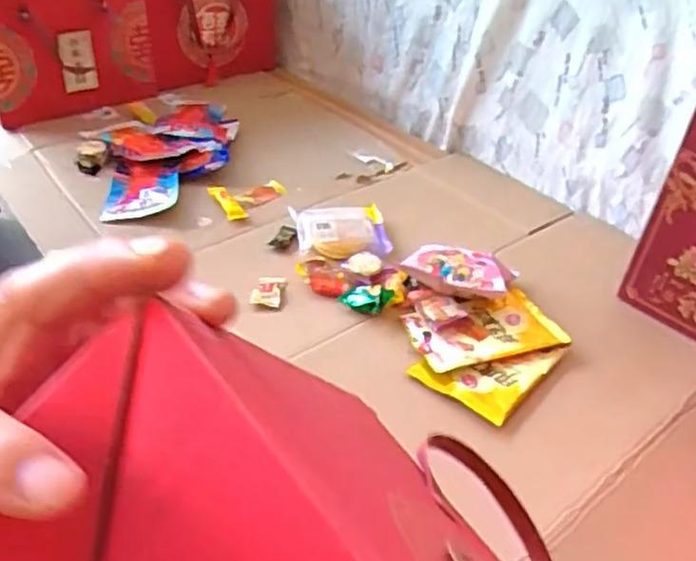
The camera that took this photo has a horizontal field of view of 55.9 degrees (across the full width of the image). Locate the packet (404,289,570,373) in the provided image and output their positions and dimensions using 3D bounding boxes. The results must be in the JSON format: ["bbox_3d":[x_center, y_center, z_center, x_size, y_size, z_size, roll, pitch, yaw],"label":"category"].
[{"bbox_3d":[0.146,0.049,0.697,0.154,0.019,0.093,-8,39,-18],"label":"packet"}]

